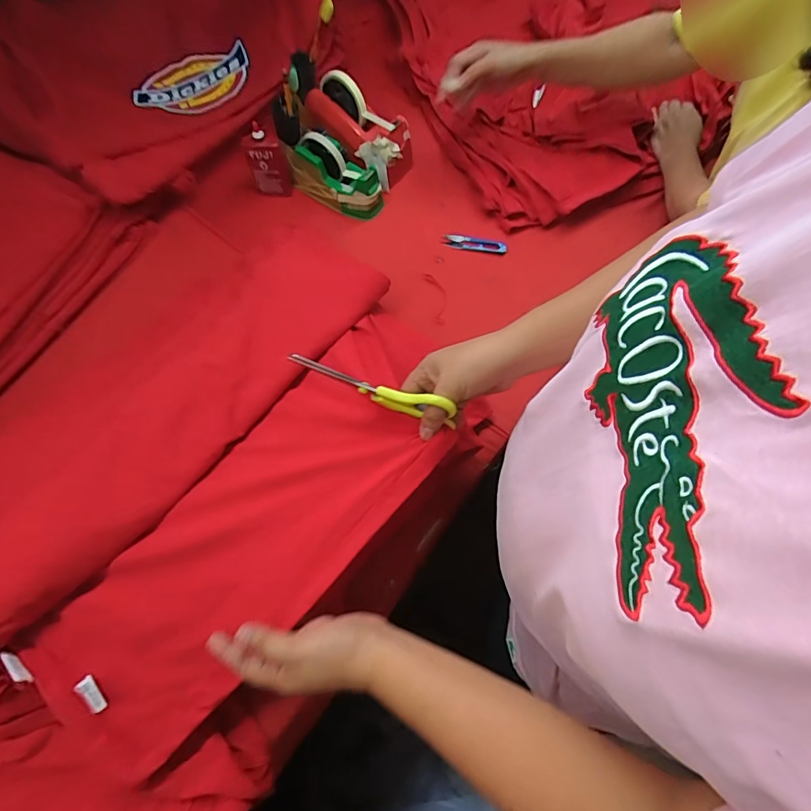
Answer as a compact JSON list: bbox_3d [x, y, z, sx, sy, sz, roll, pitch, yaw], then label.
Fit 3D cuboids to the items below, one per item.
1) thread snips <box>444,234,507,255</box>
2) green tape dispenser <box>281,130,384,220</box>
[{"bbox_3d":[0.114,-0.263,0.742,0.099,0.006,0.026,13,66,9],"label":"thread snips"},{"bbox_3d":[-0.112,-0.378,0.740,0.147,0.100,0.068,32,70,16],"label":"green tape dispenser"}]

